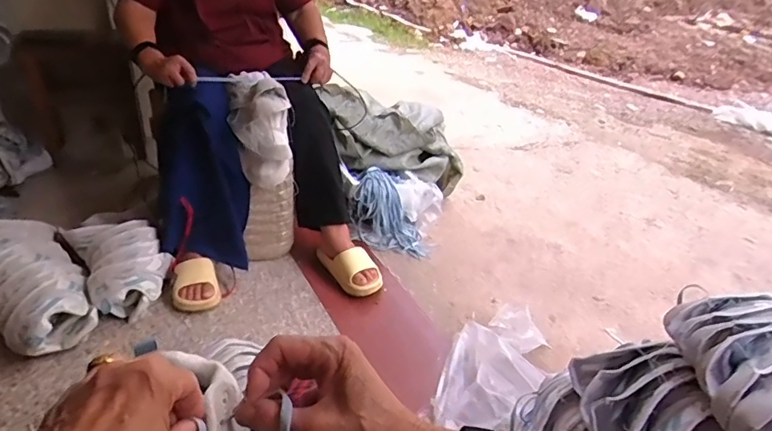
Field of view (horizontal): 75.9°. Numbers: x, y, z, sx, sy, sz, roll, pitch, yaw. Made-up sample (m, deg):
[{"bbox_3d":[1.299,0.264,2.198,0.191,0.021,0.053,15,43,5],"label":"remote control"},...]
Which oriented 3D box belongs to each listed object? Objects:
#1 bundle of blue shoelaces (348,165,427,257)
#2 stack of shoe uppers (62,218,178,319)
[{"bbox_3d":[0.018,-0.006,1.463,0.227,0.217,0.113,9,31,8],"label":"bundle of blue shoelaces"},{"bbox_3d":[-0.648,0.084,1.200,0.182,0.149,0.365,-18,37,-33],"label":"stack of shoe uppers"}]

